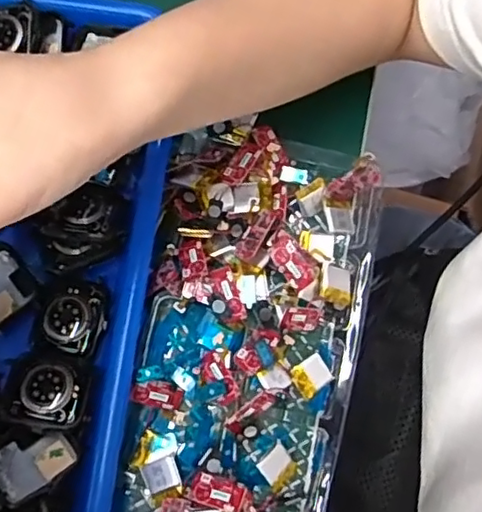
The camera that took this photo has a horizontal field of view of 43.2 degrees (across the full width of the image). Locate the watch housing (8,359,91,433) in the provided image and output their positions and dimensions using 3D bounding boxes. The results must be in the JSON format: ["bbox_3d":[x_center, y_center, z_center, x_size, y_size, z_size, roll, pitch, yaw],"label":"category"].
[{"bbox_3d":[-0.093,0.069,0.299,0.034,0.016,0.031,10,75,1],"label":"watch housing"}]

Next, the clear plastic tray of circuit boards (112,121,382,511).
[{"bbox_3d":[0.006,0.054,0.323,0.114,0.029,0.256,9,75,1],"label":"clear plastic tray of circuit boards"}]

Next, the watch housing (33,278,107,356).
[{"bbox_3d":[-0.088,0.031,0.316,0.034,0.006,0.038,16,75,3],"label":"watch housing"}]

